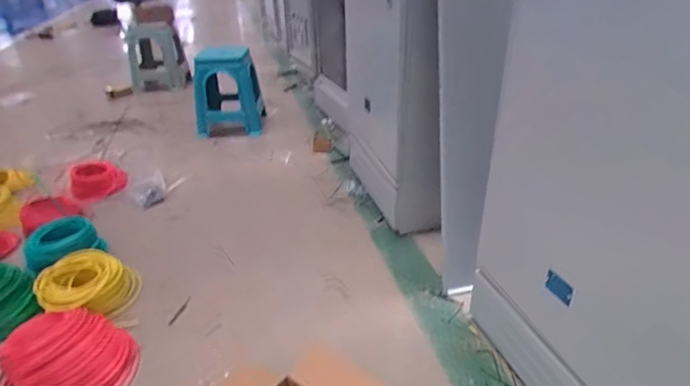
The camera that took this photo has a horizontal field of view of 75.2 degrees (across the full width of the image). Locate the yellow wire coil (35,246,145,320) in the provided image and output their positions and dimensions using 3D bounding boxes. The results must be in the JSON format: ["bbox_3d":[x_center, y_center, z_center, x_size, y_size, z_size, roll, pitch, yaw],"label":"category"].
[{"bbox_3d":[-0.776,0.280,1.362,0.208,0.149,0.267,19,36,31],"label":"yellow wire coil"}]

